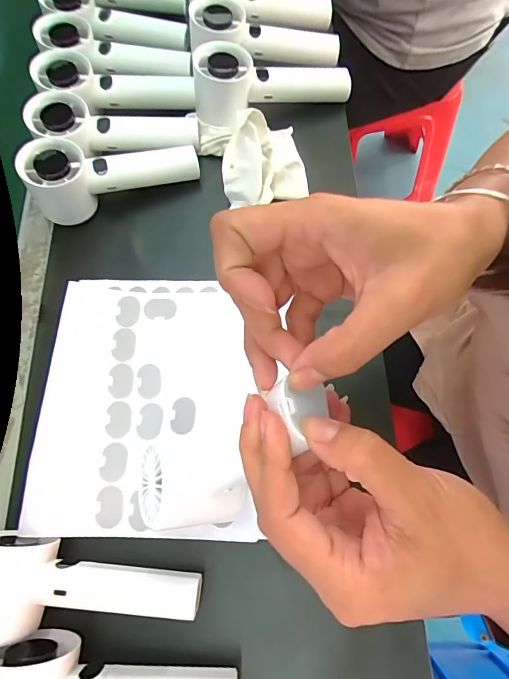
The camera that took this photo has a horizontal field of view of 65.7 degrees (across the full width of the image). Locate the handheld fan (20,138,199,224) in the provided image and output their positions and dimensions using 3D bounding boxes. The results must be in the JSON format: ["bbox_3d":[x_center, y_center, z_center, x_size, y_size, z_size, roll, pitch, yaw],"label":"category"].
[{"bbox_3d":[-0.134,-0.163,0.381,0.156,0.059,0.055,-18,71,-8],"label":"handheld fan"}]

